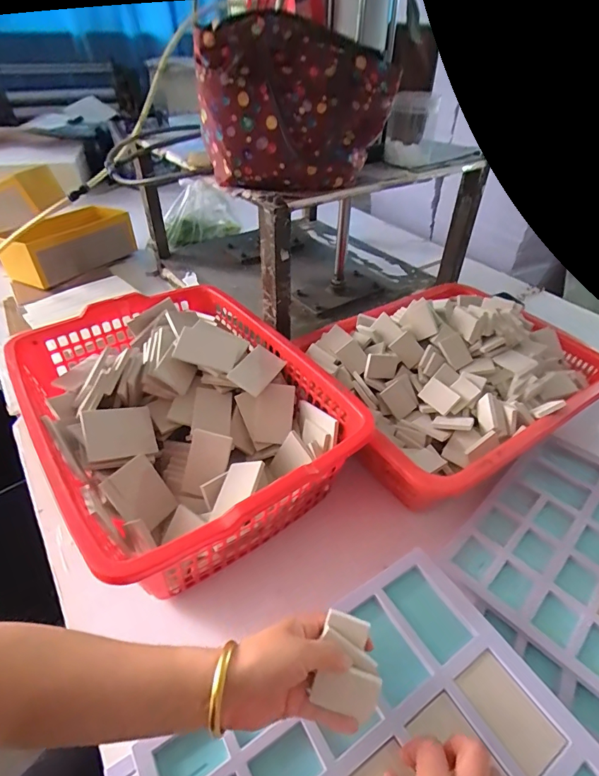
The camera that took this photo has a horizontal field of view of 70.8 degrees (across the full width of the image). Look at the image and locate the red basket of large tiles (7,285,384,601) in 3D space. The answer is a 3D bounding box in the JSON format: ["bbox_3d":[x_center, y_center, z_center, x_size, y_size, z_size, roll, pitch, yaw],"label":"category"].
[{"bbox_3d":[-0.166,0.037,0.620,0.363,0.147,0.475,-26,48,-28],"label":"red basket of large tiles"}]

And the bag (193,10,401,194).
[{"bbox_3d":[0.003,-0.378,0.584,0.267,0.187,0.070,-7,42,-10],"label":"bag"}]

